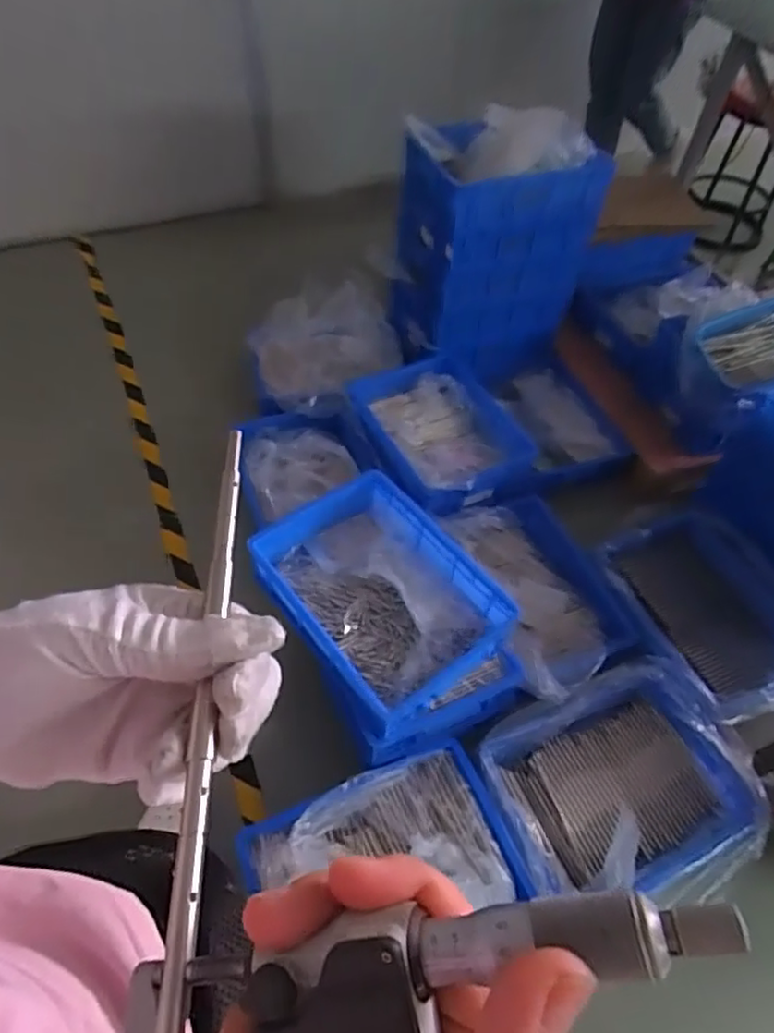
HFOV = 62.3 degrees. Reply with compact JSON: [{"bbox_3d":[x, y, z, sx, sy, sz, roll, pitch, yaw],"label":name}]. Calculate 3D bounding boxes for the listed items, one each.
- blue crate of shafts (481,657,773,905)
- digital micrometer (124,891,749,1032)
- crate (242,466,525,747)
[{"bbox_3d":[0.410,0.485,1.128,0.435,0.119,0.375,-12,53,-12],"label":"blue crate of shafts"},{"bbox_3d":[0.000,0.118,0.153,0.160,0.027,0.047,-28,52,11],"label":"digital micrometer"},{"bbox_3d":[-0.009,0.140,1.160,0.311,0.111,0.418,-29,58,-24],"label":"crate"}]

